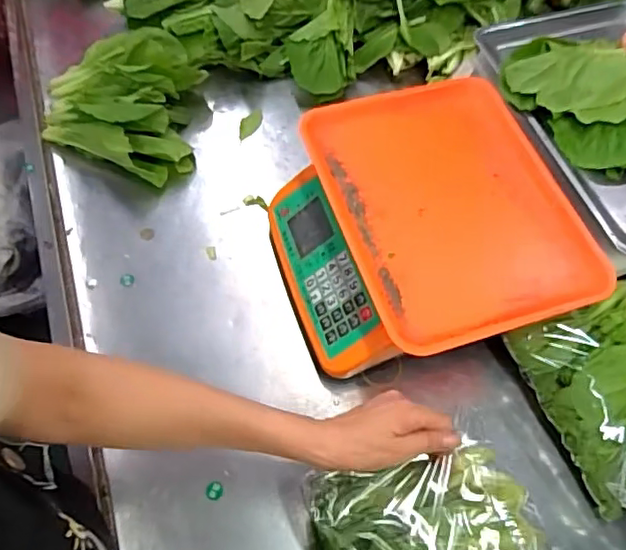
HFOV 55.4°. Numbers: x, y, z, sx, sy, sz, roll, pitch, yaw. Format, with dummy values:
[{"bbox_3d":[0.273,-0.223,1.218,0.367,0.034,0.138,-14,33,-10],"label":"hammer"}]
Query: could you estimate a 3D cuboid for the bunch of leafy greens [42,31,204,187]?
[{"bbox_3d":[-0.250,-0.216,0.765,0.201,0.082,0.203,6,61,0],"label":"bunch of leafy greens"}]

